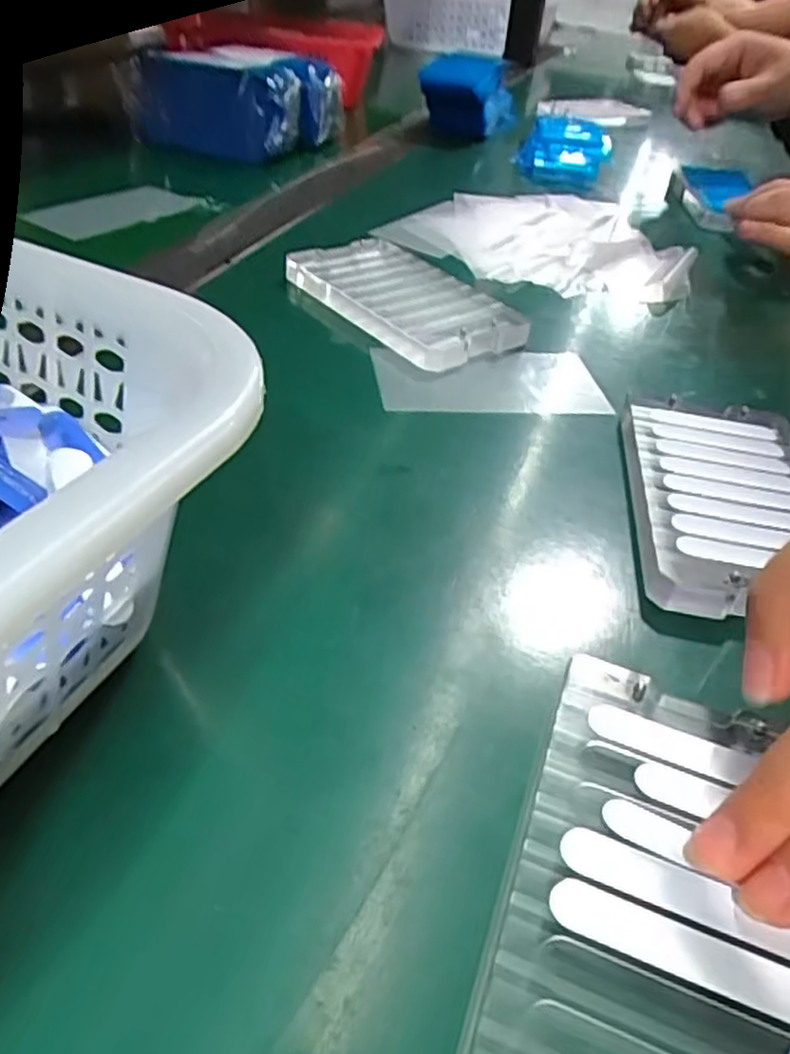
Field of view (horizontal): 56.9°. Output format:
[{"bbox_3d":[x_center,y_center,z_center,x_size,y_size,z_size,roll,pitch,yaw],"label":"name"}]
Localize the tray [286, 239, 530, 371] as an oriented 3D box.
[{"bbox_3d":[0.004,-0.119,0.378,0.065,0.017,0.120,-24,50,-32],"label":"tray"}]

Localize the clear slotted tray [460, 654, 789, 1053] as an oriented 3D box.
[{"bbox_3d":[0.057,0.082,0.150,0.067,0.009,0.121,16,42,15],"label":"clear slotted tray"}]

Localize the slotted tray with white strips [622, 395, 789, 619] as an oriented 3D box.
[{"bbox_3d":[0.122,-0.009,0.266,0.070,0.010,0.124,10,41,3],"label":"slotted tray with white strips"}]

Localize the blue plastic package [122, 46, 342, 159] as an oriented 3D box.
[{"bbox_3d":[-0.132,-0.350,0.606,0.148,0.070,0.096,13,41,6],"label":"blue plastic package"}]

